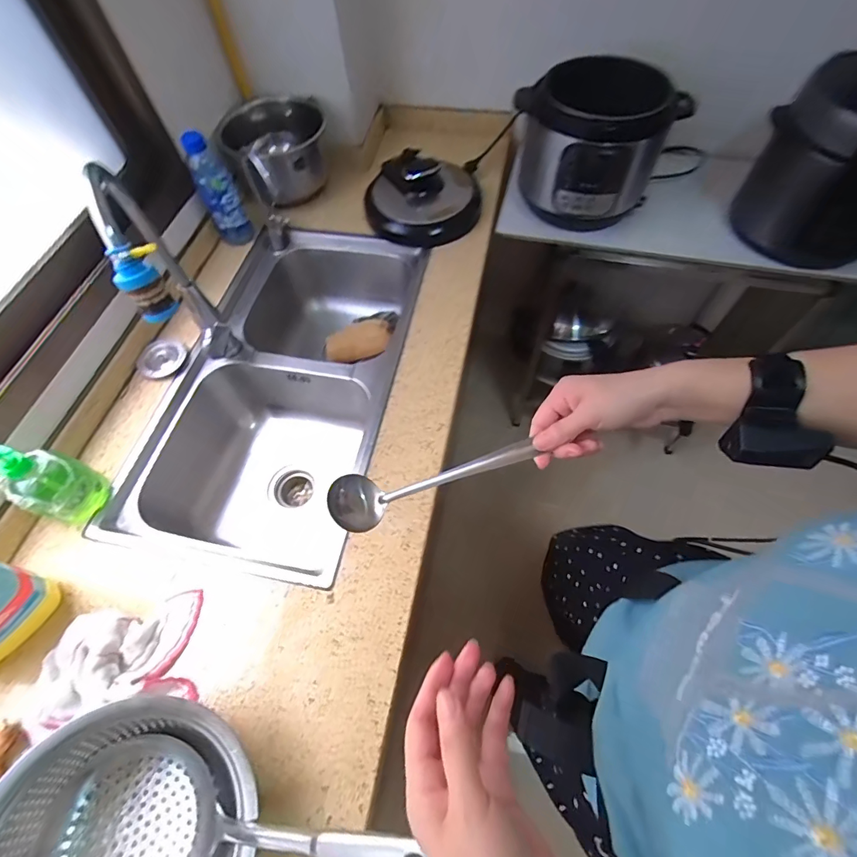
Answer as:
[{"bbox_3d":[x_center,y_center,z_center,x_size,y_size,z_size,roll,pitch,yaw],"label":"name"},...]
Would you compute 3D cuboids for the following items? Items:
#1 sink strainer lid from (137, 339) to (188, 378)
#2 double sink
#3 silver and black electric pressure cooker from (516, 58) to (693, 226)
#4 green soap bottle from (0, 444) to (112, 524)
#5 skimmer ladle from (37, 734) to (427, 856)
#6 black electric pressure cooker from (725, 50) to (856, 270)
[{"bbox_3d":[-0.491,-0.130,0.797,0.071,0.017,0.085,29,66,17],"label":"sink strainer lid"},{"bbox_3d":[-0.263,-0.065,0.903,0.391,0.260,0.735,7,62,7],"label":"double sink"},{"bbox_3d":[0.338,-0.586,0.901,0.292,0.235,0.248,16,63,11],"label":"silver and black electric pressure cooker"},{"bbox_3d":[-0.537,0.073,0.604,0.058,0.170,0.083,17,63,12],"label":"green soap bottle"},{"bbox_3d":[-0.195,0.391,0.409,0.374,0.085,0.160,-15,59,17],"label":"skimmer ladle"},{"bbox_3d":[0.744,-0.459,0.777,0.229,0.286,0.250,-38,66,-17],"label":"black electric pressure cooker"}]

